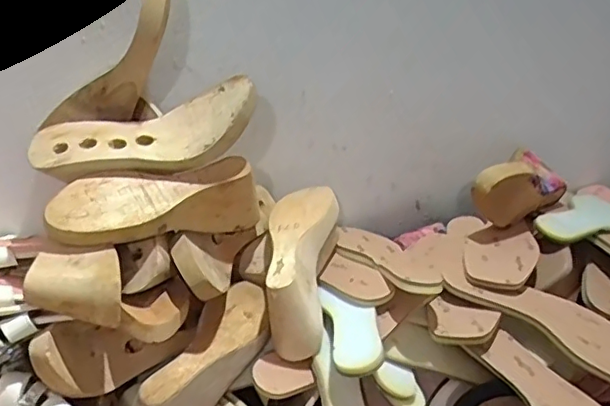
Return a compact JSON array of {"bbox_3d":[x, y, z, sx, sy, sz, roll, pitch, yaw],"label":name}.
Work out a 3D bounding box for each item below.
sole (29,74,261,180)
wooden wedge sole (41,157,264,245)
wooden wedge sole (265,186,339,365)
[{"bbox_3d":[-0.164,-0.072,0.606,0.227,0.063,0.072,-14,29,-7],"label":"sole"},{"bbox_3d":[-0.150,0.000,0.608,0.222,0.071,0.077,-14,33,-38],"label":"wooden wedge sole"},{"bbox_3d":[-0.005,0.060,0.673,0.078,0.077,0.221,8,47,0],"label":"wooden wedge sole"}]

